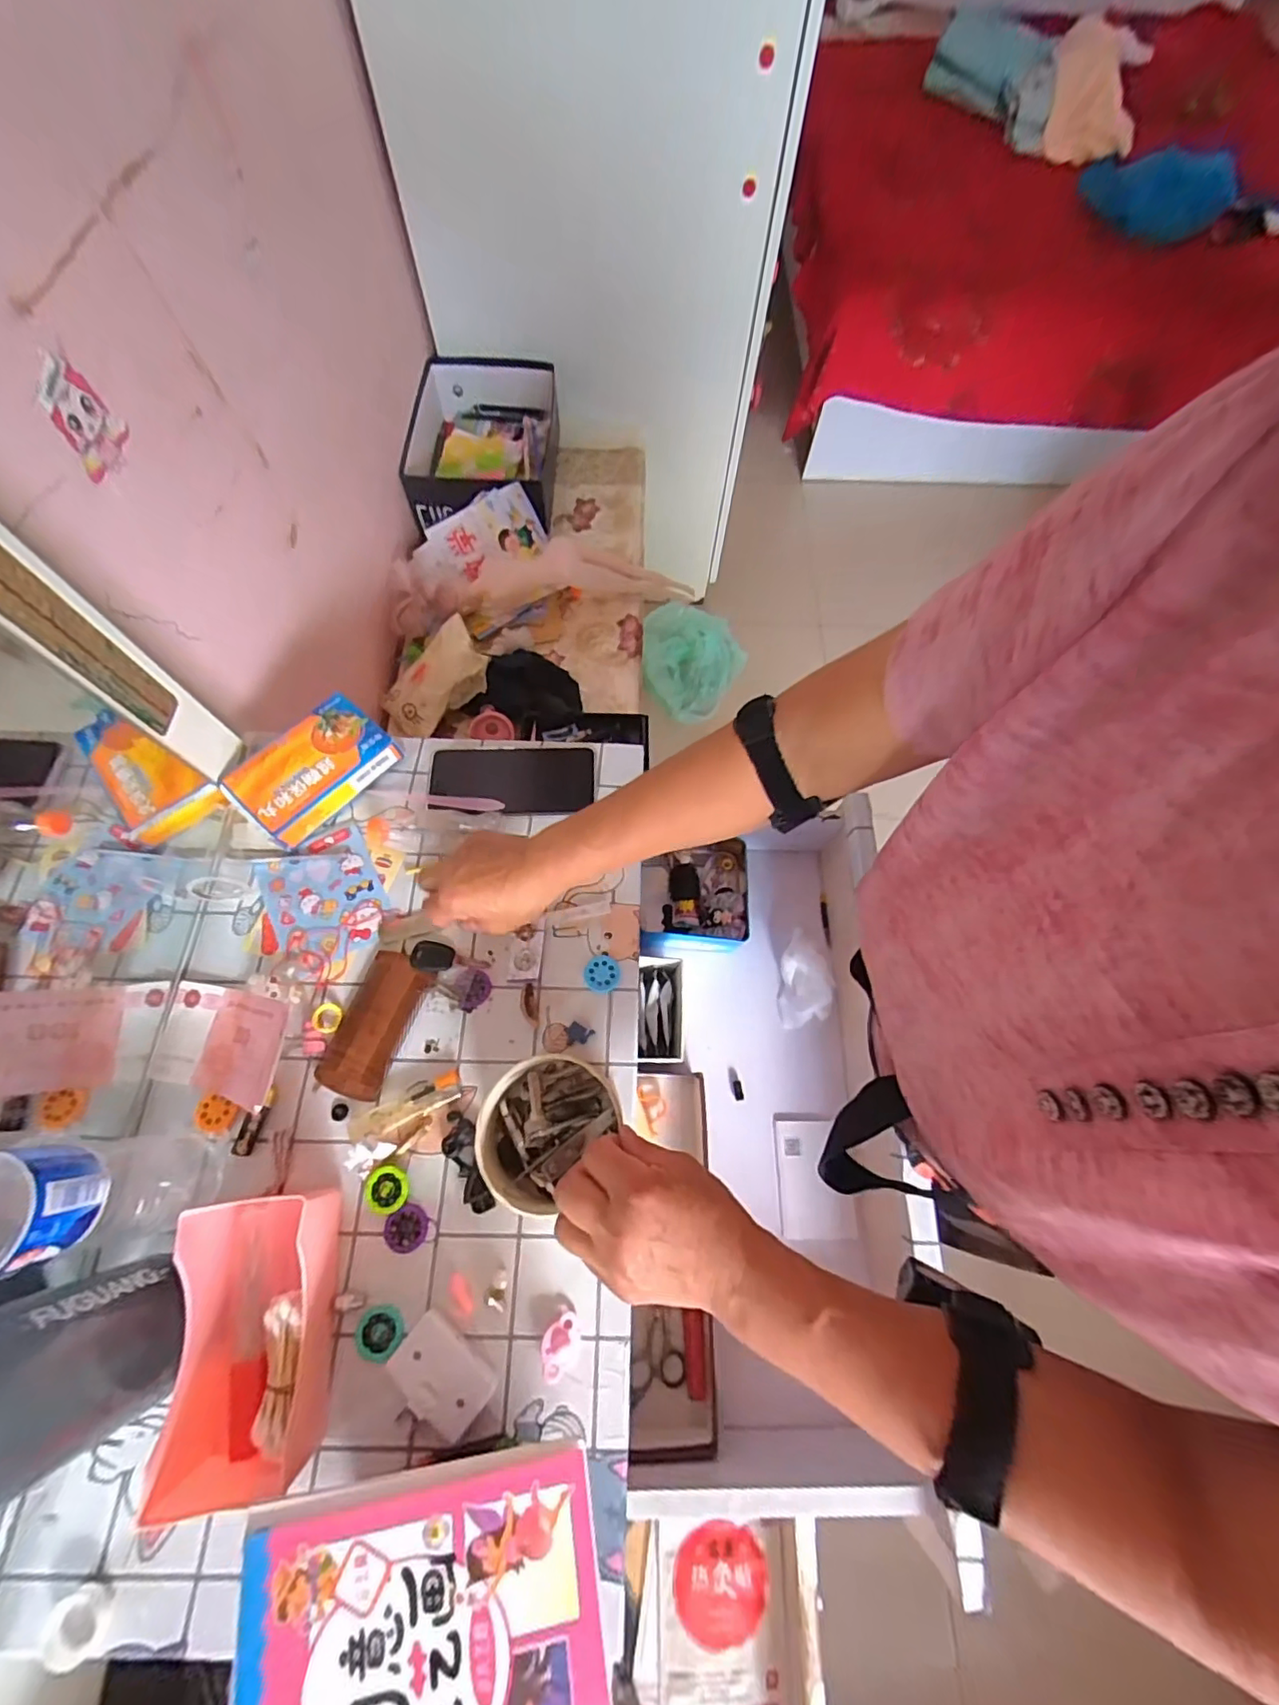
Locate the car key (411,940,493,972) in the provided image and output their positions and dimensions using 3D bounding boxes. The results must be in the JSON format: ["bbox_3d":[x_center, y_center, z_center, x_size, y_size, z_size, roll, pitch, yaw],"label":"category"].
[{"bbox_3d":[-0.162,0.093,0.497,0.062,0.013,0.026,15,68,5],"label":"car key"}]

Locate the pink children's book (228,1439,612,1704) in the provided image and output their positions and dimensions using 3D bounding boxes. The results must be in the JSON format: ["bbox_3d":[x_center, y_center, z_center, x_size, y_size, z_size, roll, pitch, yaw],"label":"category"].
[{"bbox_3d":[-0.111,0.399,0.296,0.180,0.010,0.131,-8,68,-5],"label":"pink children's book"}]

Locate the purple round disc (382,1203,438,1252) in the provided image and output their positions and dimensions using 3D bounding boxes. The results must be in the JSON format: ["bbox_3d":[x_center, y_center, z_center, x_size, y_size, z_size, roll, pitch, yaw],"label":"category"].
[{"bbox_3d":[-0.168,0.275,0.425,0.033,0.004,0.031,1,68,-1],"label":"purple round disc"}]

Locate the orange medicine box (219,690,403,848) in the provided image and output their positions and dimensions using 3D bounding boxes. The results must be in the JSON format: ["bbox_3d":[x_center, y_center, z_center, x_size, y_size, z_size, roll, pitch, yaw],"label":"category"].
[{"bbox_3d":[-0.303,-0.079,0.544,0.087,0.027,0.134,39,72,14],"label":"orange medicine box"}]

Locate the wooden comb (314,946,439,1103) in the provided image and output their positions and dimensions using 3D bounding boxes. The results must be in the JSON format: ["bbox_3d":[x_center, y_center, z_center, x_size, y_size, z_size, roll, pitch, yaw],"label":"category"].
[{"bbox_3d":[-0.215,0.138,0.475,0.054,0.010,0.111,19,68,6],"label":"wooden comb"}]

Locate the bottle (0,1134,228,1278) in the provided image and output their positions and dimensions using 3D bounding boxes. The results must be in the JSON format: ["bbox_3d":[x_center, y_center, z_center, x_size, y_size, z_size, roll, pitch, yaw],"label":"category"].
[{"bbox_3d":[-0.329,0.200,0.335,0.061,0.216,0.066,-8,68,-5],"label":"bottle"}]

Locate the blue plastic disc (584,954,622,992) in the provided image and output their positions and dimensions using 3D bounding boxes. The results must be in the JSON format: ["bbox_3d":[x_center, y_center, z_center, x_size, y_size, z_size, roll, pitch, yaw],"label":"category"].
[{"bbox_3d":[-0.031,0.102,0.494,0.030,0.004,0.030,1,68,-1],"label":"blue plastic disc"}]

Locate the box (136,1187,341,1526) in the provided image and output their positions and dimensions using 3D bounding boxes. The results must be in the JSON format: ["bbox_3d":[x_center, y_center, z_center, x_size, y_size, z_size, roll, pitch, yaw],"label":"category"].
[{"bbox_3d":[-0.247,0.307,0.378,0.098,0.052,0.154,-5,68,-4],"label":"box"}]

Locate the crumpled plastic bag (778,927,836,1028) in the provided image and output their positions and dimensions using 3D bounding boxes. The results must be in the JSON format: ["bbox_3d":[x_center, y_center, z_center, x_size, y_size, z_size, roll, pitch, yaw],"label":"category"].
[{"bbox_3d":[0.178,0.131,0.621,0.052,0.036,0.105,5,68,1],"label":"crumpled plastic bag"}]

